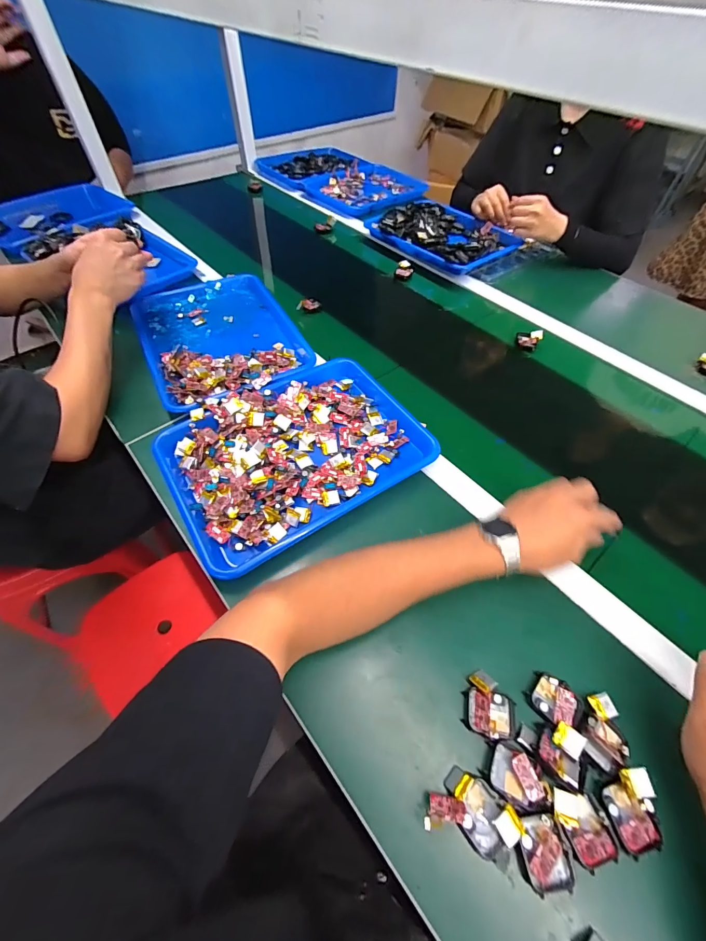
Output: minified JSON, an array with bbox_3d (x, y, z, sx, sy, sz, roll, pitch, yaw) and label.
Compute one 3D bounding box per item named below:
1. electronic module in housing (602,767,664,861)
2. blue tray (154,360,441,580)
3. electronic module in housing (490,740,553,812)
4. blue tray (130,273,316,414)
[{"bbox_3d":[0.232,0.283,0.300,0.040,0.017,0.054,0,55,0],"label":"electronic module in housing"},{"bbox_3d":[-0.082,-0.033,0.508,0.351,0.034,0.254,-27,60,-18],"label":"blue tray"},{"bbox_3d":[0.146,0.267,0.315,0.047,0.012,0.041,17,57,11],"label":"electronic module in housing"},{"bbox_3d":[-0.237,-0.249,0.655,0.253,0.041,0.351,-23,59,-16],"label":"blue tray"}]

